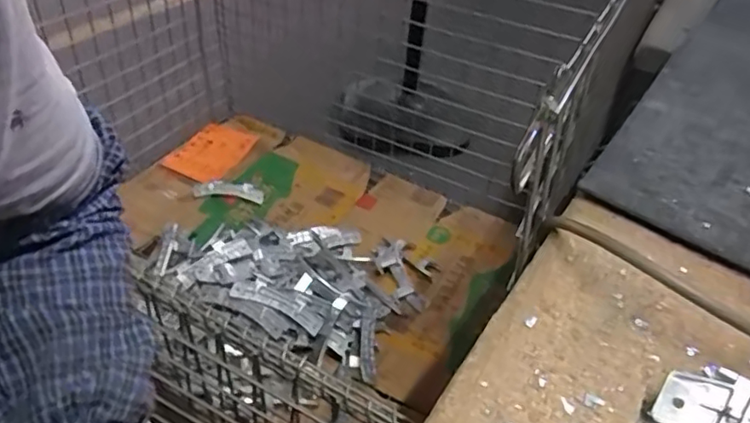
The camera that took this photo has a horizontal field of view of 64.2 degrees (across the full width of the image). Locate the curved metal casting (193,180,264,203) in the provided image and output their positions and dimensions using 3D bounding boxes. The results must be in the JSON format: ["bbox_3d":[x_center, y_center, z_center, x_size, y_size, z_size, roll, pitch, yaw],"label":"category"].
[{"bbox_3d":[-0.343,-0.045,1.402,0.166,0.044,0.041,7,41,-1],"label":"curved metal casting"}]

